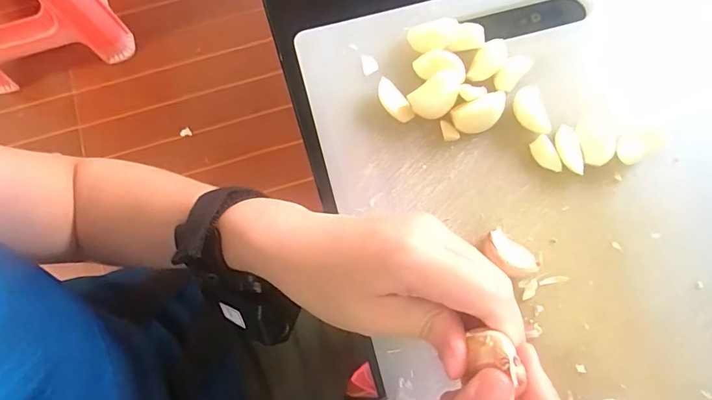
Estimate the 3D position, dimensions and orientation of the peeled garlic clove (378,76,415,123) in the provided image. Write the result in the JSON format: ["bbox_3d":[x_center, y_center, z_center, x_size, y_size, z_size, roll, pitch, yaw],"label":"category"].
[{"bbox_3d":[0.023,-0.061,0.276,0.013,0.006,0.030,-34,78,-6],"label":"peeled garlic clove"}]

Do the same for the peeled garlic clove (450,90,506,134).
[{"bbox_3d":[0.075,-0.053,0.267,0.034,0.013,0.019,-16,77,-2],"label":"peeled garlic clove"}]

